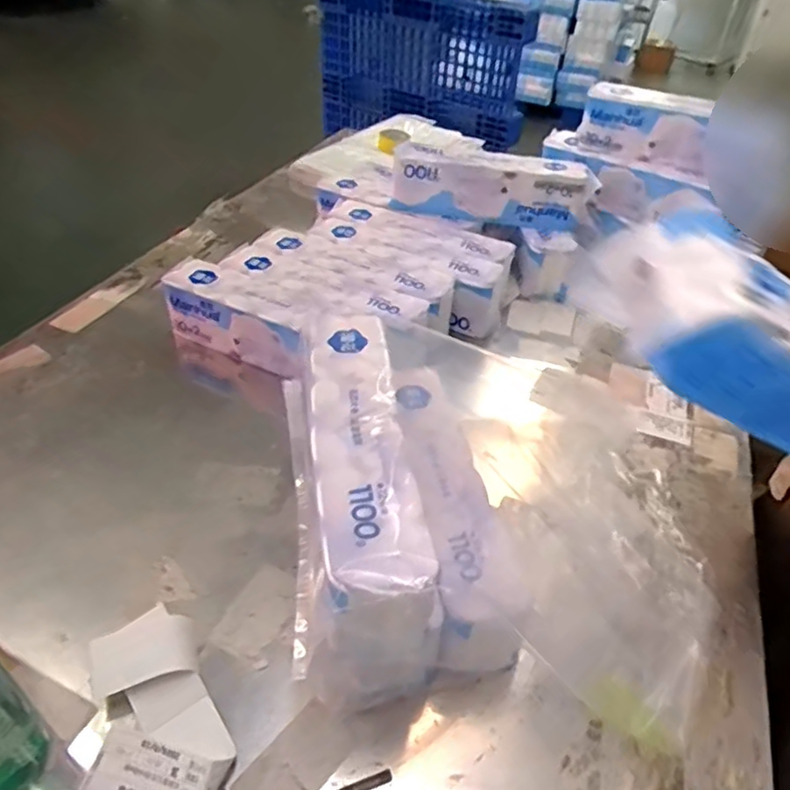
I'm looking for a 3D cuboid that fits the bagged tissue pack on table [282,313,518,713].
[{"bbox_3d":[-0.007,0.122,0.807,0.248,0.256,0.450,-3,42,-8],"label":"bagged tissue pack on table"}]

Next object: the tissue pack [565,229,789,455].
[{"bbox_3d":[0.404,-0.032,0.642,0.403,0.130,0.111,27,33,-28],"label":"tissue pack"}]

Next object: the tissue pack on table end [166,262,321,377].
[{"bbox_3d":[-0.283,-0.149,1.203,0.360,0.122,0.111,20,44,17],"label":"tissue pack on table end"}]

